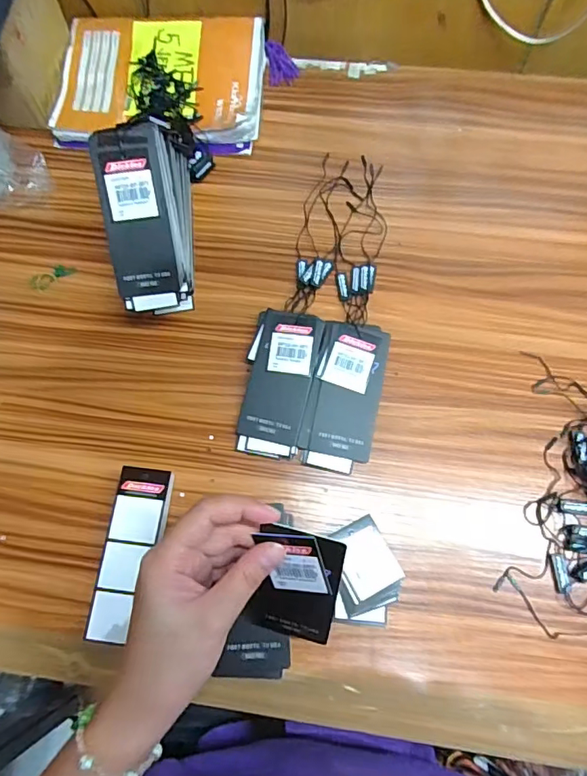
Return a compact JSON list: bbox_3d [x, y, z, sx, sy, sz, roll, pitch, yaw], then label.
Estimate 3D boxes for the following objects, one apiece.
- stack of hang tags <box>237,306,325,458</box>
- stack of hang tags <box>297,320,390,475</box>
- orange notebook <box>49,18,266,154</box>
[{"bbox_3d":[-0.014,-0.005,0.405,0.055,0.018,0.119,12,72,6],"label":"stack of hang tags"},{"bbox_3d":[0.042,0.006,0.401,0.056,0.017,0.119,11,72,5],"label":"stack of hang tags"},{"bbox_3d":[-0.135,-0.311,0.504,0.205,0.032,0.142,2,72,3],"label":"orange notebook"}]

